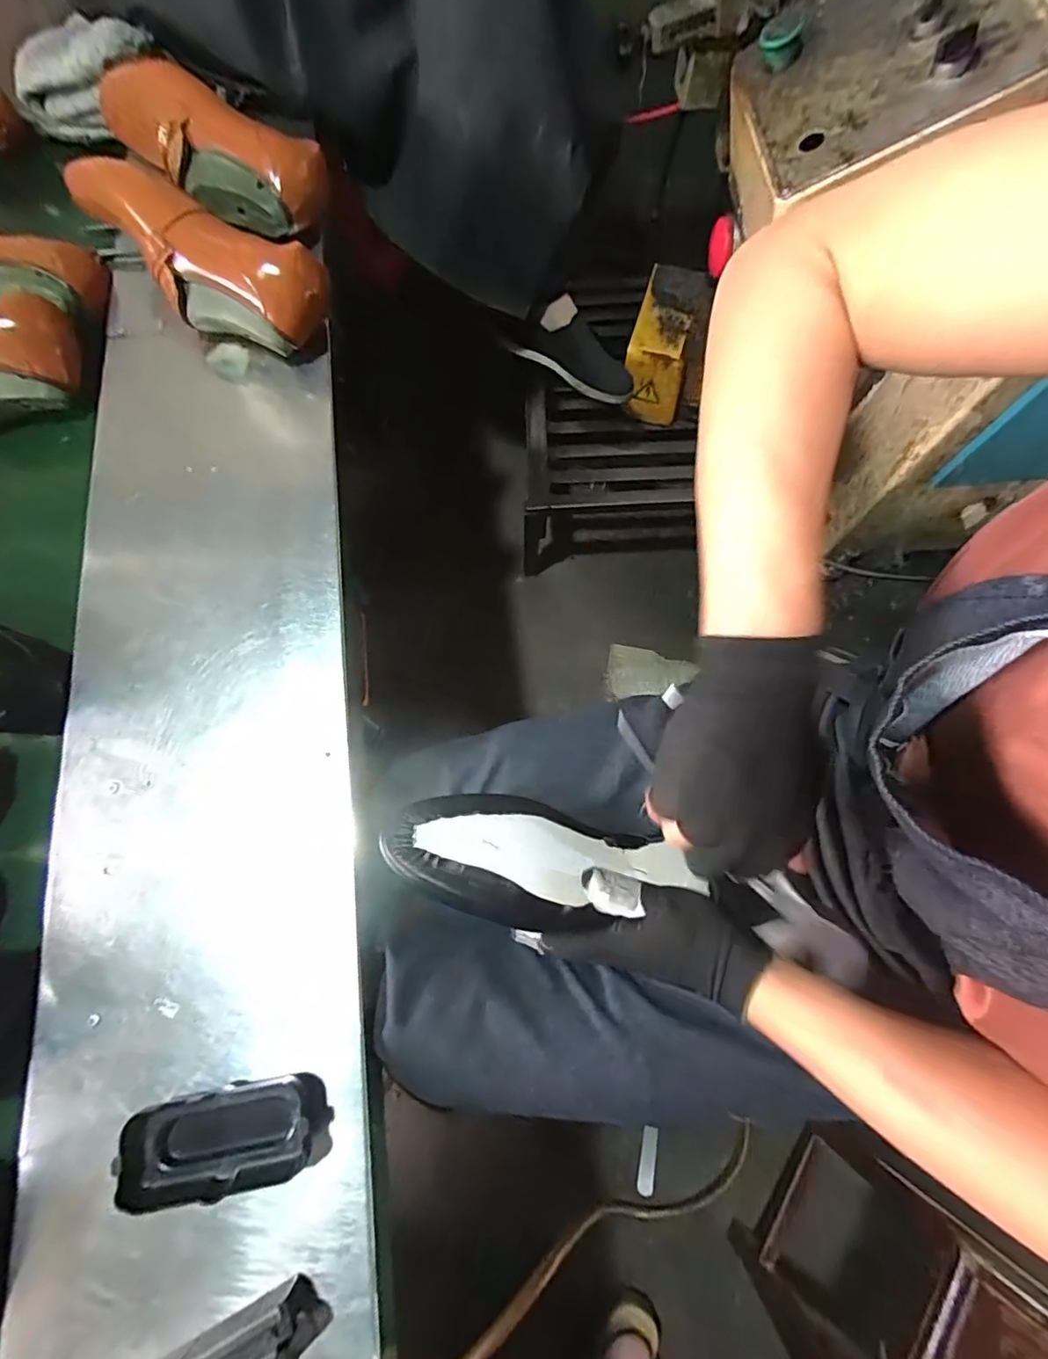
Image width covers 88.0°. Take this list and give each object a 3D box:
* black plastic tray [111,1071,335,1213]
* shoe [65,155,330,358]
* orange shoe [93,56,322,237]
[{"bbox_3d":[-0.187,0.289,0.344,0.118,0.035,0.049,-11,75,-3],"label":"black plastic tray"},{"bbox_3d":[-0.323,-0.396,0.519,0.270,0.086,0.081,24,76,6],"label":"shoe"},{"bbox_3d":[-0.343,-0.541,0.552,0.270,0.068,0.080,23,76,6],"label":"orange shoe"}]

